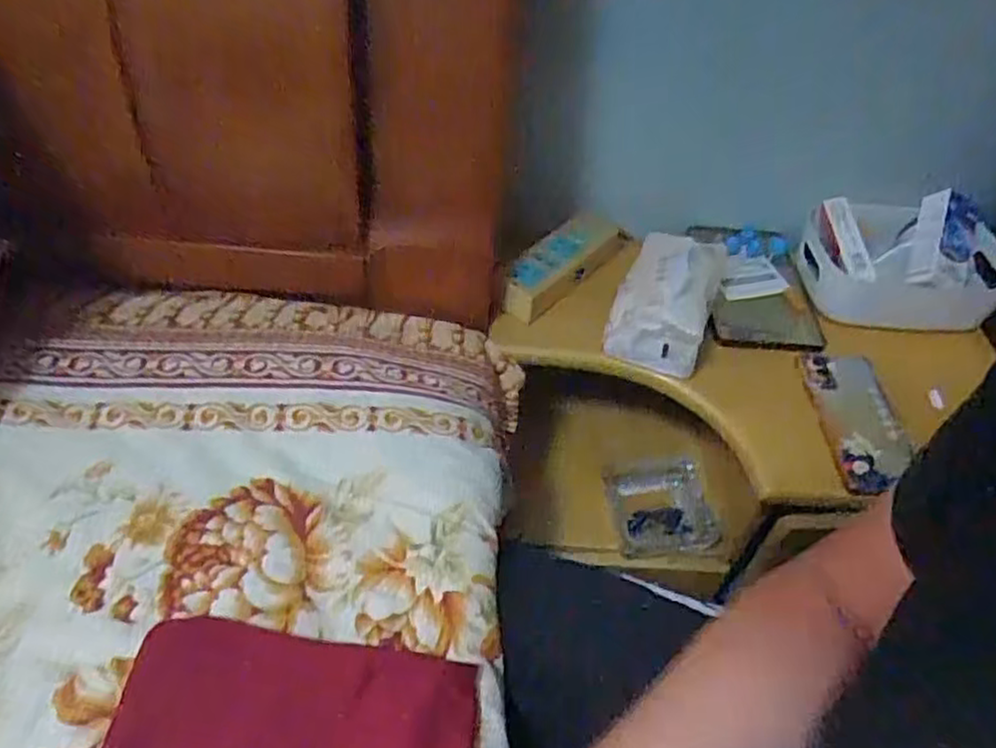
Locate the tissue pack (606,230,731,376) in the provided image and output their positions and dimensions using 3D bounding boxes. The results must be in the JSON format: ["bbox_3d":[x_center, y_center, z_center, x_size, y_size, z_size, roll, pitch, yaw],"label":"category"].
[{"bbox_3d":[0.168,-0.076,0.708,0.092,0.084,0.129,19,49,11],"label":"tissue pack"}]

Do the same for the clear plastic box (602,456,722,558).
[{"bbox_3d":[0.176,0.141,0.769,0.106,0.019,0.103,-5,49,-11],"label":"clear plastic box"}]

